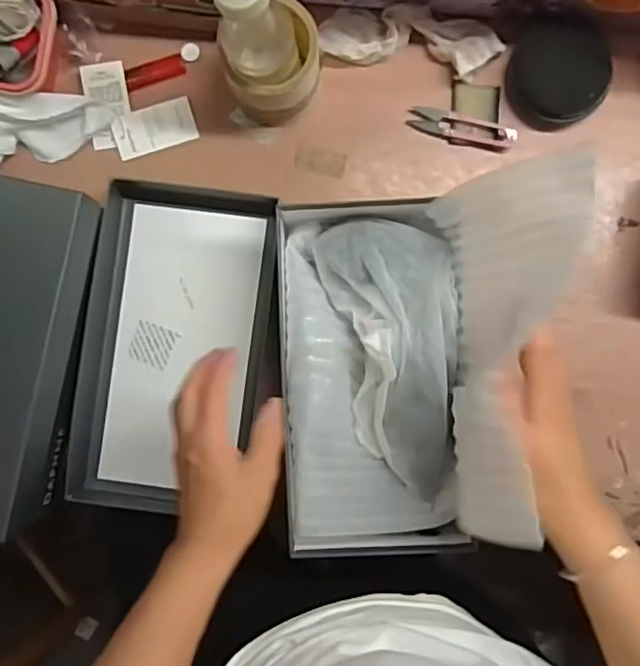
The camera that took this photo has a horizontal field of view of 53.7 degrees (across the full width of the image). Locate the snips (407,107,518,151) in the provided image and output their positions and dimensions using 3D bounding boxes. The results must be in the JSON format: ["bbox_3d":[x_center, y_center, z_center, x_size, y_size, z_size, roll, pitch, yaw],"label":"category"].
[{"bbox_3d":[0.138,-0.200,0.618,0.102,0.013,0.027,16,90,1],"label":"snips"}]

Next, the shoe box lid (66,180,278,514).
[{"bbox_3d":[-0.135,0.016,0.607,0.161,0.031,0.313,7,89,1],"label":"shoe box lid"}]

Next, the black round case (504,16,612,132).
[{"bbox_3d":[0.231,-0.251,0.605,0.097,0.036,0.099,-28,89,1],"label":"black round case"}]

